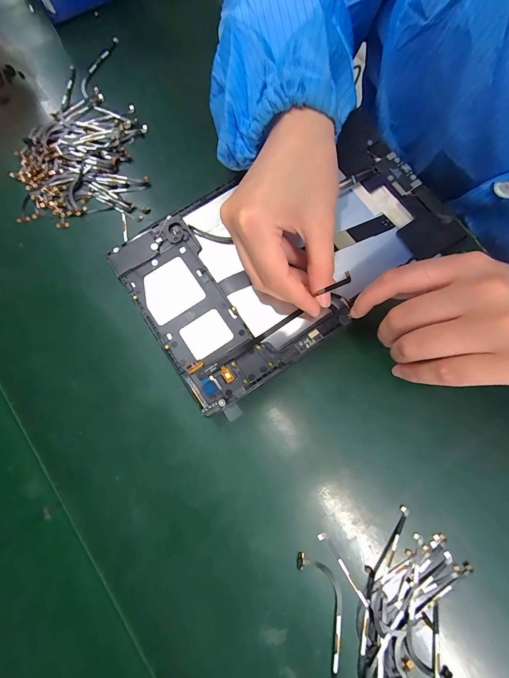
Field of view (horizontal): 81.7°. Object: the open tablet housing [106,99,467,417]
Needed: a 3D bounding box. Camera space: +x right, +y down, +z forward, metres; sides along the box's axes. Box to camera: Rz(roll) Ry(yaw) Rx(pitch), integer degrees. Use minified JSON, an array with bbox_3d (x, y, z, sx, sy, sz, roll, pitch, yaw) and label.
[{"bbox_3d":[0.027,-0.073,0.238,0.246,0.019,0.149,-34,79,-6],"label":"open tablet housing"}]

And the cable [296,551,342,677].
[{"bbox_3d":[0.051,0.191,0.197,0.024,0.004,0.089,-14,78,-1],"label":"cable"}]

